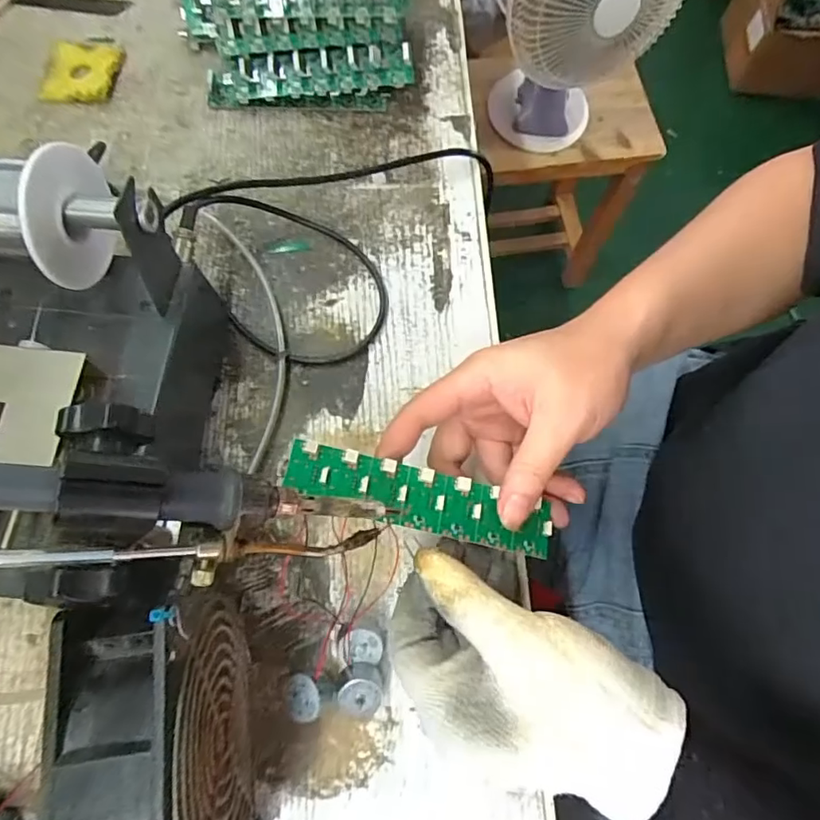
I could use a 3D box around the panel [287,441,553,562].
[{"bbox_3d":[0.007,0.044,0.272,0.136,0.005,0.030,18,71,-8],"label":"panel"}]

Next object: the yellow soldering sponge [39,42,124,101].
[{"bbox_3d":[-0.258,-0.267,0.430,0.055,0.010,0.057,11,71,2],"label":"yellow soldering sponge"}]

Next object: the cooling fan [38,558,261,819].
[{"bbox_3d":[-0.097,0.142,0.234,0.055,0.121,0.125,-4,71,-3],"label":"cooling fan"}]

